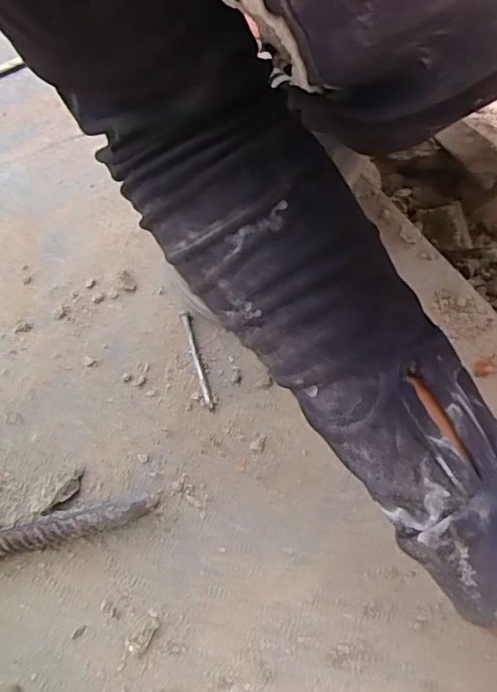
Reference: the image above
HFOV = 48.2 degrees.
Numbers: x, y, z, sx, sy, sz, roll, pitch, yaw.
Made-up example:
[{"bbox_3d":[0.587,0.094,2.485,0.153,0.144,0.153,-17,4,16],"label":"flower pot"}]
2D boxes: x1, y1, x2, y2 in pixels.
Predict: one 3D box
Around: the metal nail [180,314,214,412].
[{"bbox_3d":[-0.035,0.009,0.365,0.005,0.005,0.070,-15,62,-5],"label":"metal nail"}]

